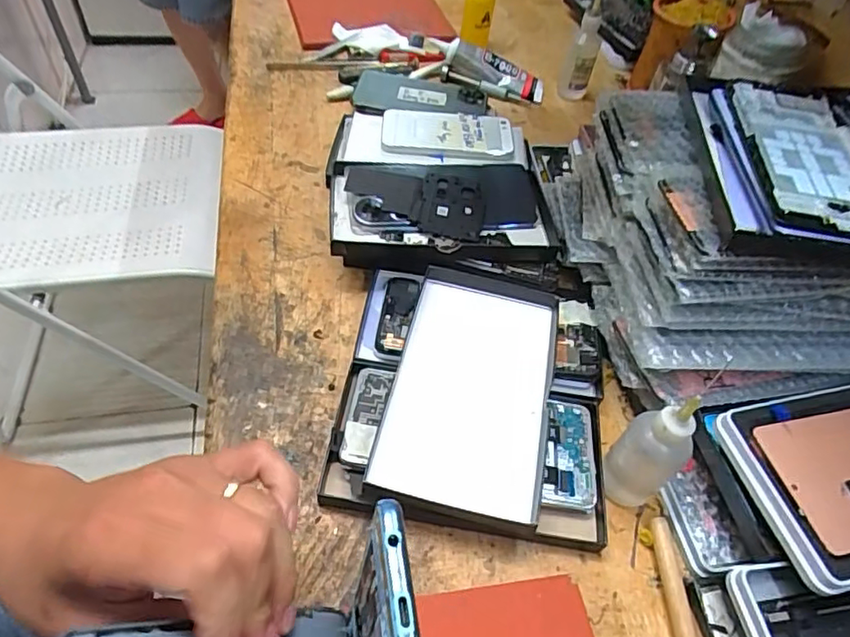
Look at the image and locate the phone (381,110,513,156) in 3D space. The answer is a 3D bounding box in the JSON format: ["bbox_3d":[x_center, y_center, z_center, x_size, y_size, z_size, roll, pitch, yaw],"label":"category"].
[{"bbox_3d":[0.022,-0.176,0.550,0.123,0.015,0.060,5,62,-1],"label":"phone"}]

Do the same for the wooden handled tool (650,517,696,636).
[{"bbox_3d":[0.142,0.178,0.312,0.014,0.008,0.135,3,52,-3],"label":"wooden handled tool"}]

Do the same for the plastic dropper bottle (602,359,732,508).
[{"bbox_3d":[0.131,0.069,0.327,0.029,0.102,0.033,-22,57,-20],"label":"plastic dropper bottle"}]

